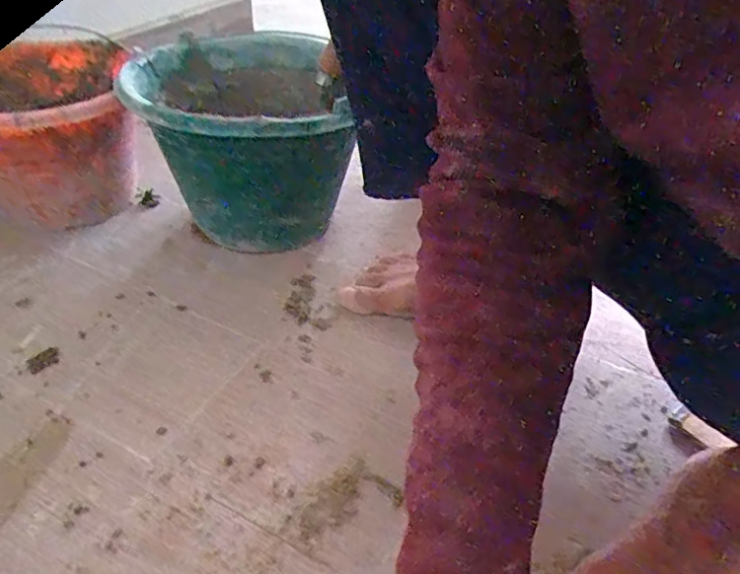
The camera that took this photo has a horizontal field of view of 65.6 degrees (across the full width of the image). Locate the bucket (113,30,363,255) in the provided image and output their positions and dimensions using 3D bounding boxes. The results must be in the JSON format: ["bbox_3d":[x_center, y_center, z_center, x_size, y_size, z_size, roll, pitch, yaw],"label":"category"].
[{"bbox_3d":[-0.150,-0.184,0.679,0.220,0.168,0.296,-6,41,-12],"label":"bucket"}]

